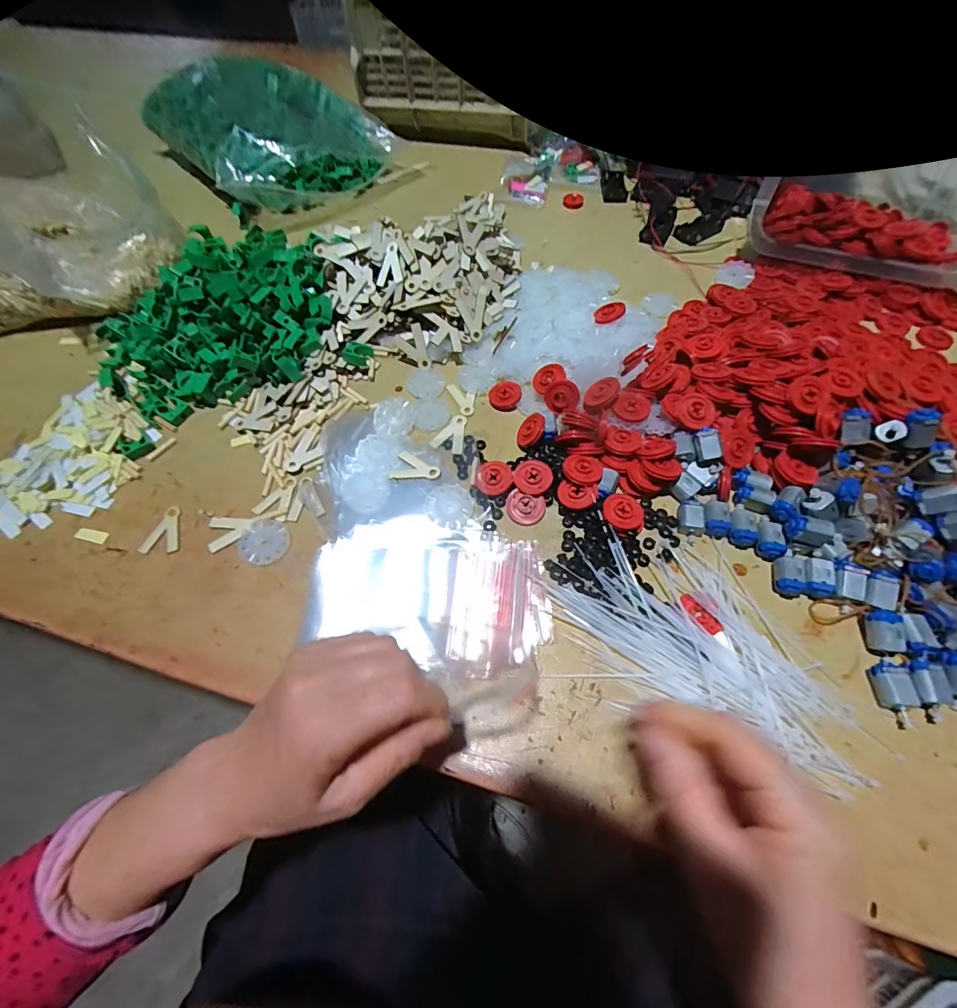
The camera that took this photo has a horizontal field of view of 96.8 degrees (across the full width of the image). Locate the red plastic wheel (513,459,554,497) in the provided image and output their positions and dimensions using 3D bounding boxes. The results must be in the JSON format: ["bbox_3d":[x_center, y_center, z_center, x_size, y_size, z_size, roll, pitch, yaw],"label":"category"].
[{"bbox_3d":[0.047,-0.022,0.365,0.032,0.008,0.032,-2,75,7],"label":"red plastic wheel"}]

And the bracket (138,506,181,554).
[{"bbox_3d":[-0.271,0.022,0.363,0.031,0.004,0.044,-8,61,-3],"label":"bracket"}]

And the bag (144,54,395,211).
[{"bbox_3d":[-0.299,-0.541,0.614,0.253,0.102,0.292,-35,66,-17],"label":"bag"}]

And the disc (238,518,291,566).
[{"bbox_3d":[-0.177,0.031,0.350,0.036,0.007,0.038,-1,61,1],"label":"disc"}]

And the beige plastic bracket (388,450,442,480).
[{"bbox_3d":[-0.055,-0.032,0.381,0.043,0.004,0.031,12,62,8],"label":"beige plastic bracket"}]

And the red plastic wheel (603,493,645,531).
[{"bbox_3d":[0.118,0.008,0.348,0.031,0.012,0.029,-1,61,1],"label":"red plastic wheel"}]

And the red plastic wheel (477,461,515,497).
[{"bbox_3d":[0.014,-0.022,0.370,0.032,0.004,0.031,-3,78,13],"label":"red plastic wheel"}]

